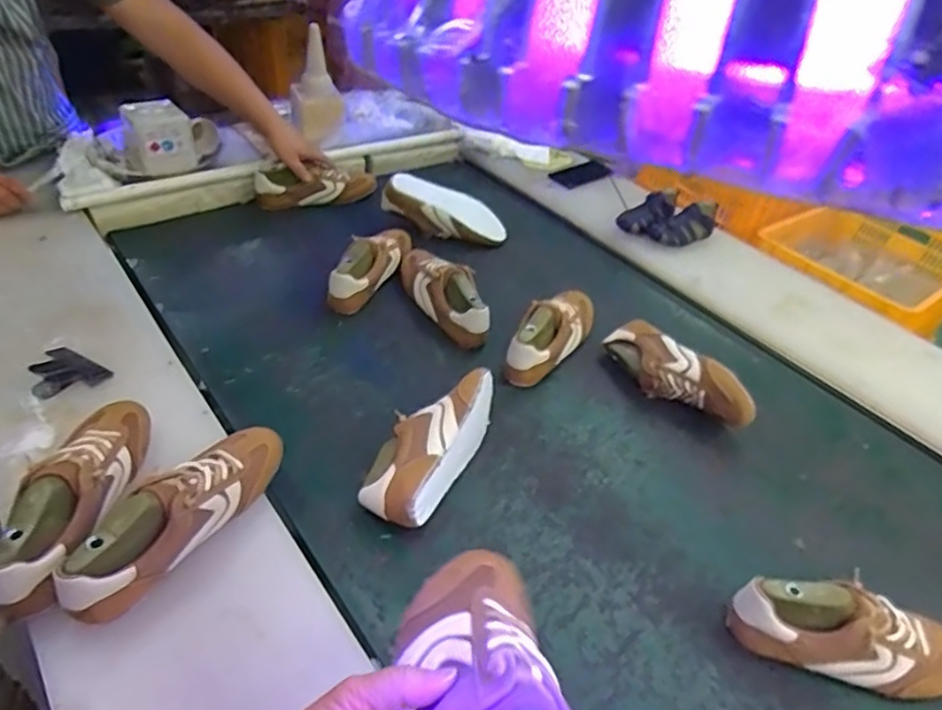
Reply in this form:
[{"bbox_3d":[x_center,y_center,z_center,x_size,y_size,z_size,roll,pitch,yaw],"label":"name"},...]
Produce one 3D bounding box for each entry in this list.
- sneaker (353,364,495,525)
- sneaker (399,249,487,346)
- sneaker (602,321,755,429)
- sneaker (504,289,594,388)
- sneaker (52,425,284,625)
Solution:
[{"bbox_3d":[-0.051,0.114,0.820,0.097,0.089,0.242,22,43,16],"label":"sneaker"},{"bbox_3d":[-0.044,-0.111,1.076,0.073,0.092,0.252,-20,48,-28],"label":"sneaker"},{"bbox_3d":[0.314,0.029,0.969,0.076,0.092,0.245,-20,48,-28],"label":"sneaker"},{"bbox_3d":[0.137,-0.043,1.024,0.078,0.095,0.252,27,45,21],"label":"sneaker"},{"bbox_3d":[-0.296,0.156,0.651,0.084,0.079,0.258,21,41,16],"label":"sneaker"}]

